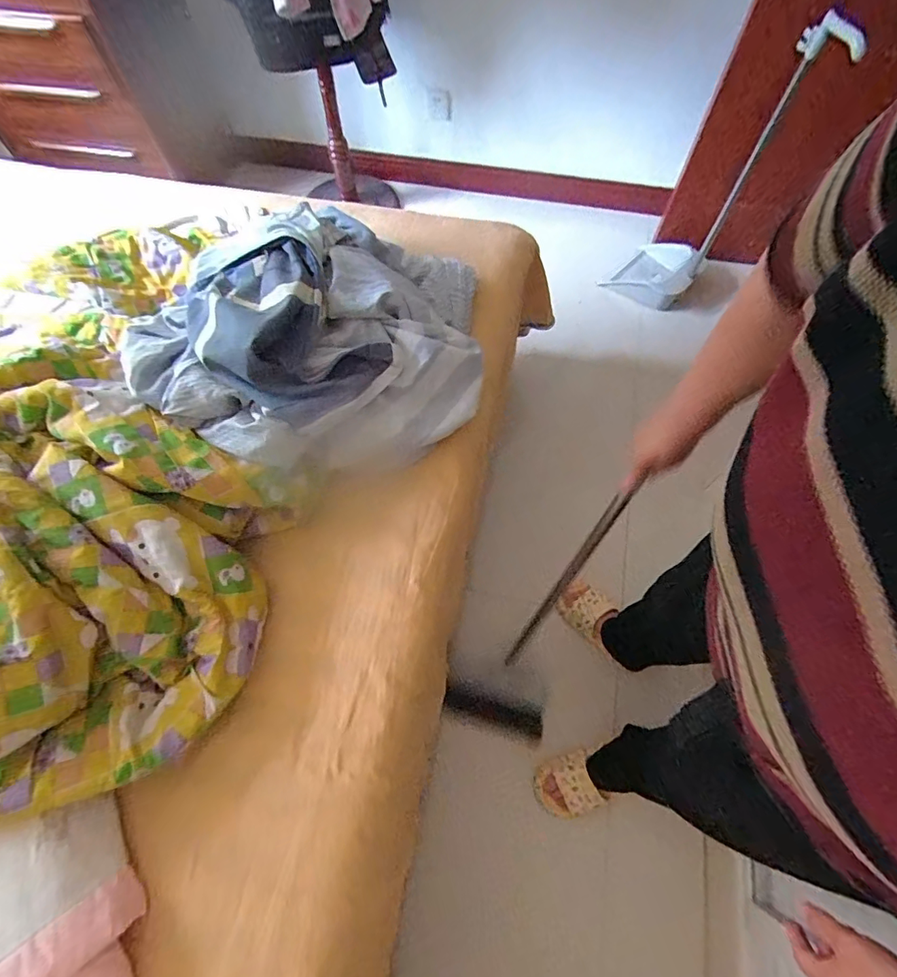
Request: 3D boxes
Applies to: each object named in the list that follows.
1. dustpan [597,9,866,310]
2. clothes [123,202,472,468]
[{"bbox_3d":[0.706,-0.856,1.304,0.315,0.725,0.268,22,67,11],"label":"dustpan"},{"bbox_3d":[-0.222,-0.271,0.770,0.535,0.178,0.494,-1,65,1],"label":"clothes"}]

